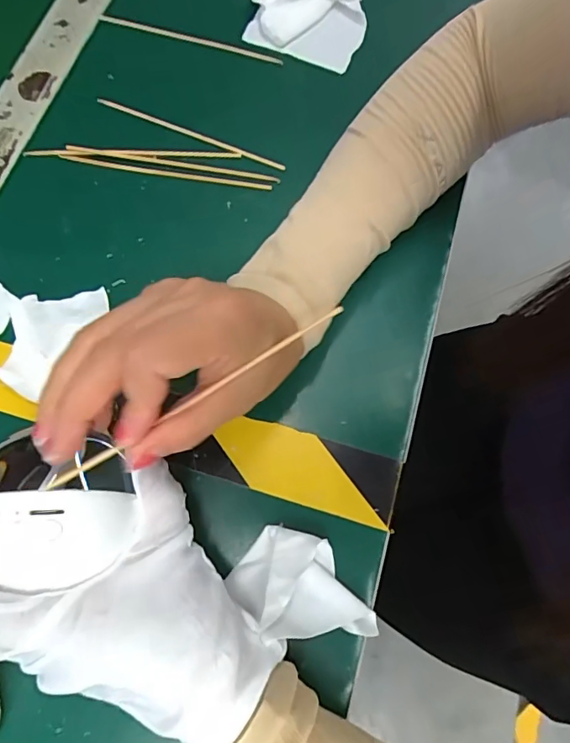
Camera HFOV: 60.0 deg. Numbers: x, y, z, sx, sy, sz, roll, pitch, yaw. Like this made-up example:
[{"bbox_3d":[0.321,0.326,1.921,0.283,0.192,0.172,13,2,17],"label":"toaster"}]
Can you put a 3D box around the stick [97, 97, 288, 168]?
[{"bbox_3d":[-0.067,-0.168,0.347,0.146,0.006,0.006,24,73,9],"label":"stick"}]

